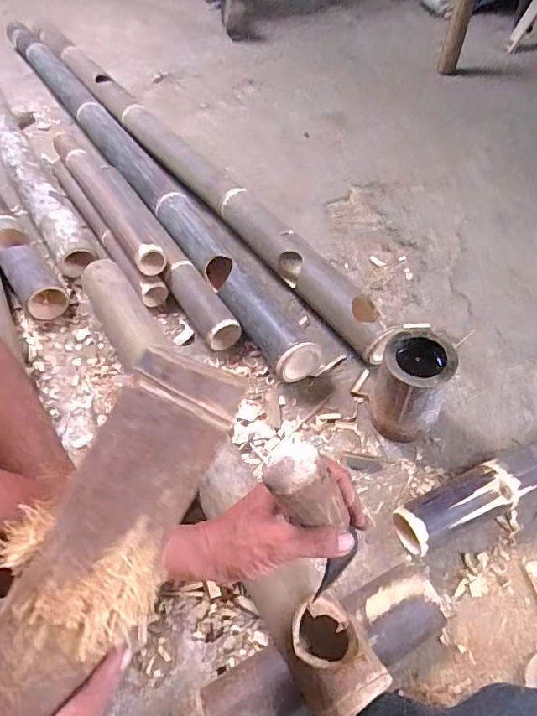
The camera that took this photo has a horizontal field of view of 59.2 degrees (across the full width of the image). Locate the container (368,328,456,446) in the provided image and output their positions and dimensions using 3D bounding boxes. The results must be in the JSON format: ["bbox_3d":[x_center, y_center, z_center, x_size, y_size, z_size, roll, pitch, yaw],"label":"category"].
[{"bbox_3d":[0.197,0.041,0.677,0.097,0.148,0.100,-1,52,1],"label":"container"}]

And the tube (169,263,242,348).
[{"bbox_3d":[-0.120,-0.095,0.832,0.061,0.059,0.194,-26,56,-18],"label":"tube"}]

